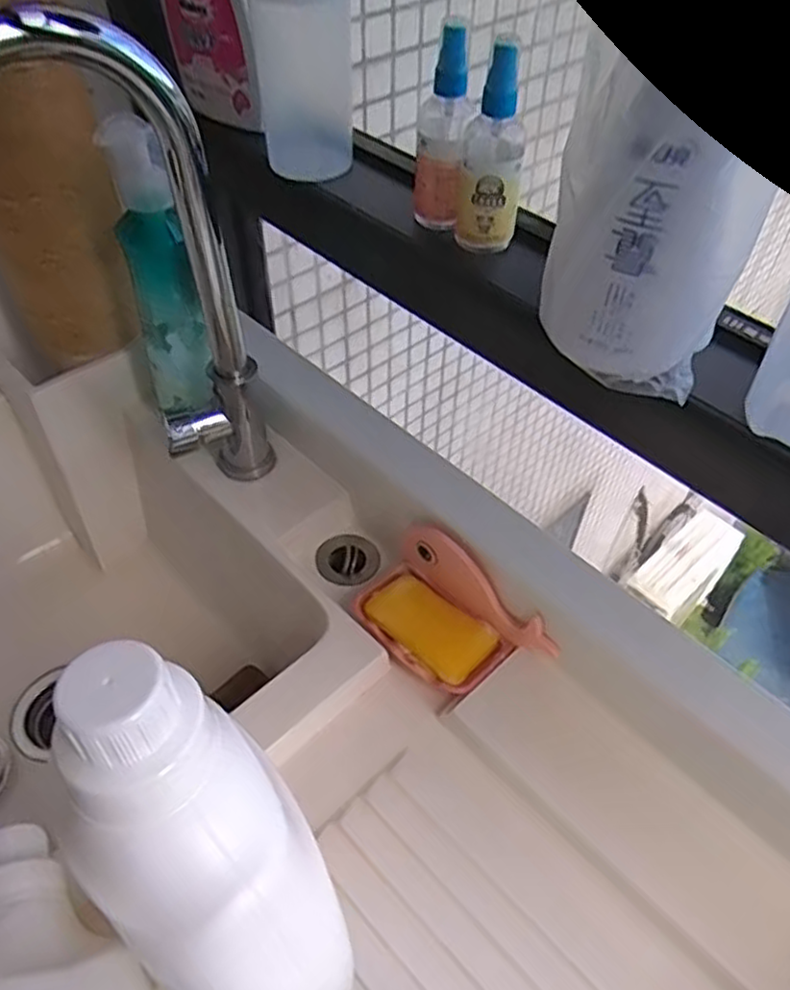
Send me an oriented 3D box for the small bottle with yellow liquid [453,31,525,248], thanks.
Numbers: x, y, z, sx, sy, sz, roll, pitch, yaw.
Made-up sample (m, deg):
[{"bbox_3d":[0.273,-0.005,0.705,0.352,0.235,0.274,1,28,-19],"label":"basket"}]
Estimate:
[{"bbox_3d":[0.067,-0.234,0.482,0.043,0.126,0.045,6,50,5],"label":"small bottle with yellow liquid"}]

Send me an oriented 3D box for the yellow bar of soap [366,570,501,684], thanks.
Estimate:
[{"bbox_3d":[0.029,0.106,0.590,0.105,0.013,0.059,36,58,26],"label":"yellow bar of soap"}]

